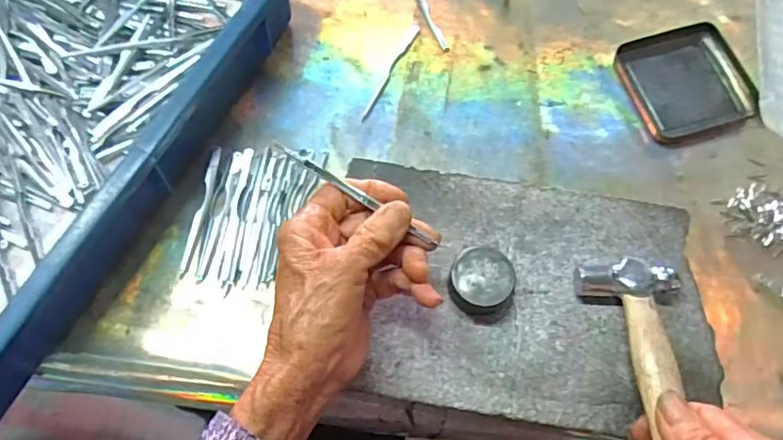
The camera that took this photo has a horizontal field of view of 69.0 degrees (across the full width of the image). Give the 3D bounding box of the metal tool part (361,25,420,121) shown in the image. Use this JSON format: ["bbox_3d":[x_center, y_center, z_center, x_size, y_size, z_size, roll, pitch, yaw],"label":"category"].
[{"bbox_3d":[0.000,-0.127,0.480,0.007,0.004,0.107,26,68,7],"label":"metal tool part"}]

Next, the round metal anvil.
[{"bbox_3d":[0.055,0.037,0.347,0.038,0.021,0.036,0,66,-1],"label":"round metal anvil"}]

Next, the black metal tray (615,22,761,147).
[{"bbox_3d":[0.253,-0.119,0.485,0.101,0.012,0.103,-15,67,-8],"label":"black metal tray"}]

